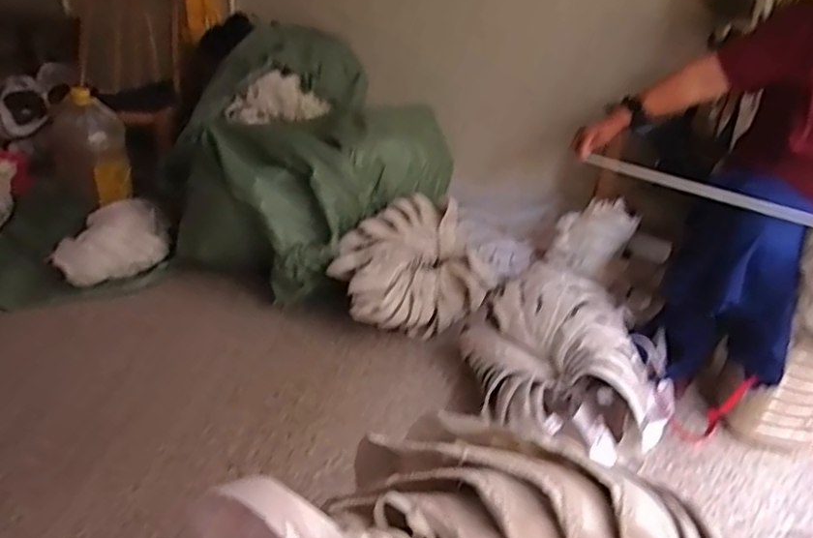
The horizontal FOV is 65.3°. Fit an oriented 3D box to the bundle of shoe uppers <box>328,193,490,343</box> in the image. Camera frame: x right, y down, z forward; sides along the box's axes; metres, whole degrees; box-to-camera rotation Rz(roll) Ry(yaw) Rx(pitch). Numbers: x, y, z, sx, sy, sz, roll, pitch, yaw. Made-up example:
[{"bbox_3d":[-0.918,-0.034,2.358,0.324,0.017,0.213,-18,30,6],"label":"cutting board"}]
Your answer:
[{"bbox_3d":[0.001,0.016,1.545,0.341,0.263,0.244,-12,34,-27],"label":"bundle of shoe uppers"}]

